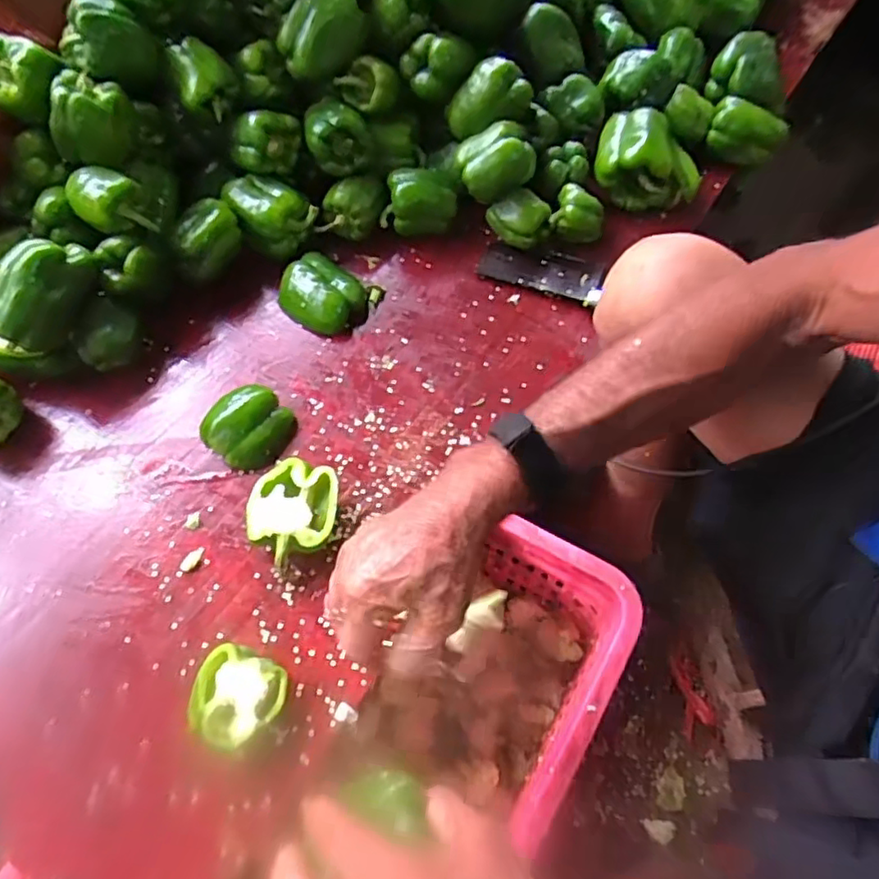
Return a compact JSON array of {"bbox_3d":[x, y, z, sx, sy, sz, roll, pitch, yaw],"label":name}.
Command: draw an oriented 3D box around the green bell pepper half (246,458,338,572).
[{"bbox_3d":[-0.128,0.065,0.560,0.072,0.035,0.084,5,62,3],"label":"green bell pepper half"}]

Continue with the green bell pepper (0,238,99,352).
[{"bbox_3d":[-0.373,-0.139,0.595,0.066,0.057,0.110,20,64,11],"label":"green bell pepper"}]

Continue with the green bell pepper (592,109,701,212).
[{"bbox_3d":[0.242,-0.333,0.743,0.120,0.068,0.104,5,62,3],"label":"green bell pepper"}]

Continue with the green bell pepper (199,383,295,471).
[{"bbox_3d":[-0.181,-0.016,0.599,0.073,0.037,0.077,32,66,16],"label":"green bell pepper"}]

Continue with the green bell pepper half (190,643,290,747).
[{"bbox_3d":[-0.153,0.196,0.486,0.063,0.046,0.065,0,62,0],"label":"green bell pepper half"}]

